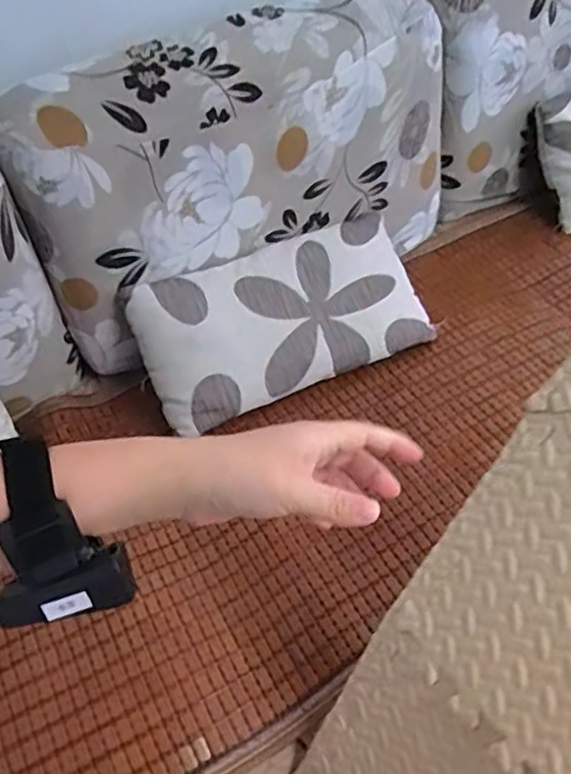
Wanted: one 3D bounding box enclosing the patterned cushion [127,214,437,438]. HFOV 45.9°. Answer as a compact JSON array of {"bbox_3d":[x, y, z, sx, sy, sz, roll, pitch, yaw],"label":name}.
[{"bbox_3d":[0.001,-0.119,1.157,0.497,0.077,0.250,-22,89,-17],"label":"patterned cushion"}]

